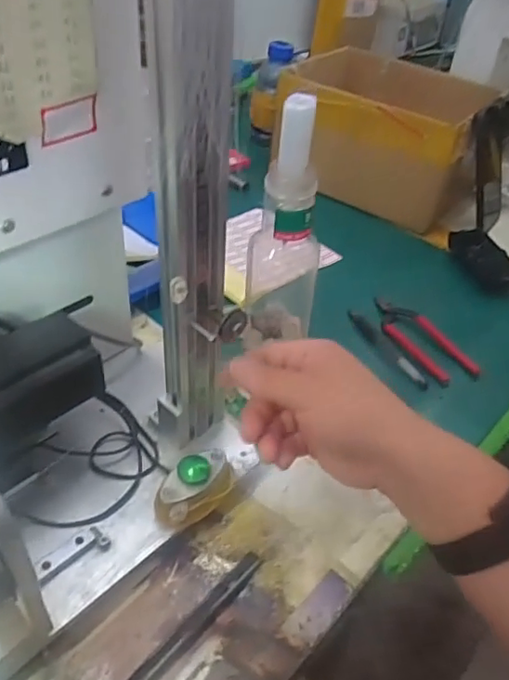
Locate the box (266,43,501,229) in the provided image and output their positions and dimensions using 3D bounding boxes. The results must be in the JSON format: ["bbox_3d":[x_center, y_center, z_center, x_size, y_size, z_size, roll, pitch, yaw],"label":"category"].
[{"bbox_3d":[0.181,-0.294,0.812,0.271,0.144,0.167,32,48,26],"label":"box"}]

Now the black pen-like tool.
[{"bbox_3d":[0.137,0.007,0.583,0.015,0.015,0.129,-14,46,-21],"label":"black pen-like tool"}]

